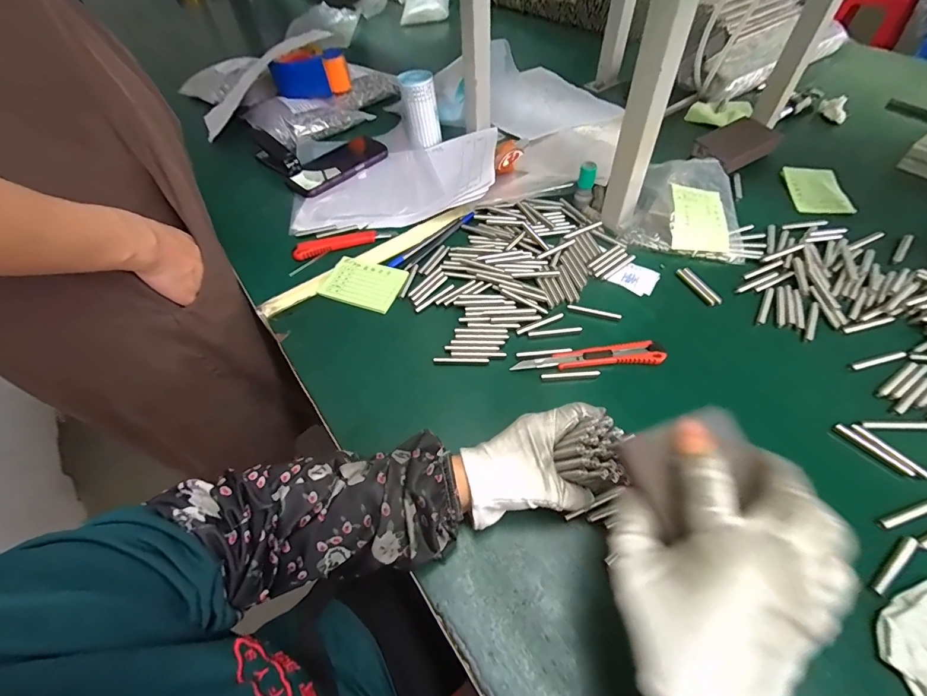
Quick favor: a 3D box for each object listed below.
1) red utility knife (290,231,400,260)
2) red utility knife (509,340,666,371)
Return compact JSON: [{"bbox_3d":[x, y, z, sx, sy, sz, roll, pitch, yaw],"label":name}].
[{"bbox_3d":[-0.161,-0.145,0.555,0.134,0.012,0.026,-17,54,-8],"label":"red utility knife"},{"bbox_3d":[0.128,0.009,0.423,0.150,0.015,0.025,-4,53,2],"label":"red utility knife"}]

